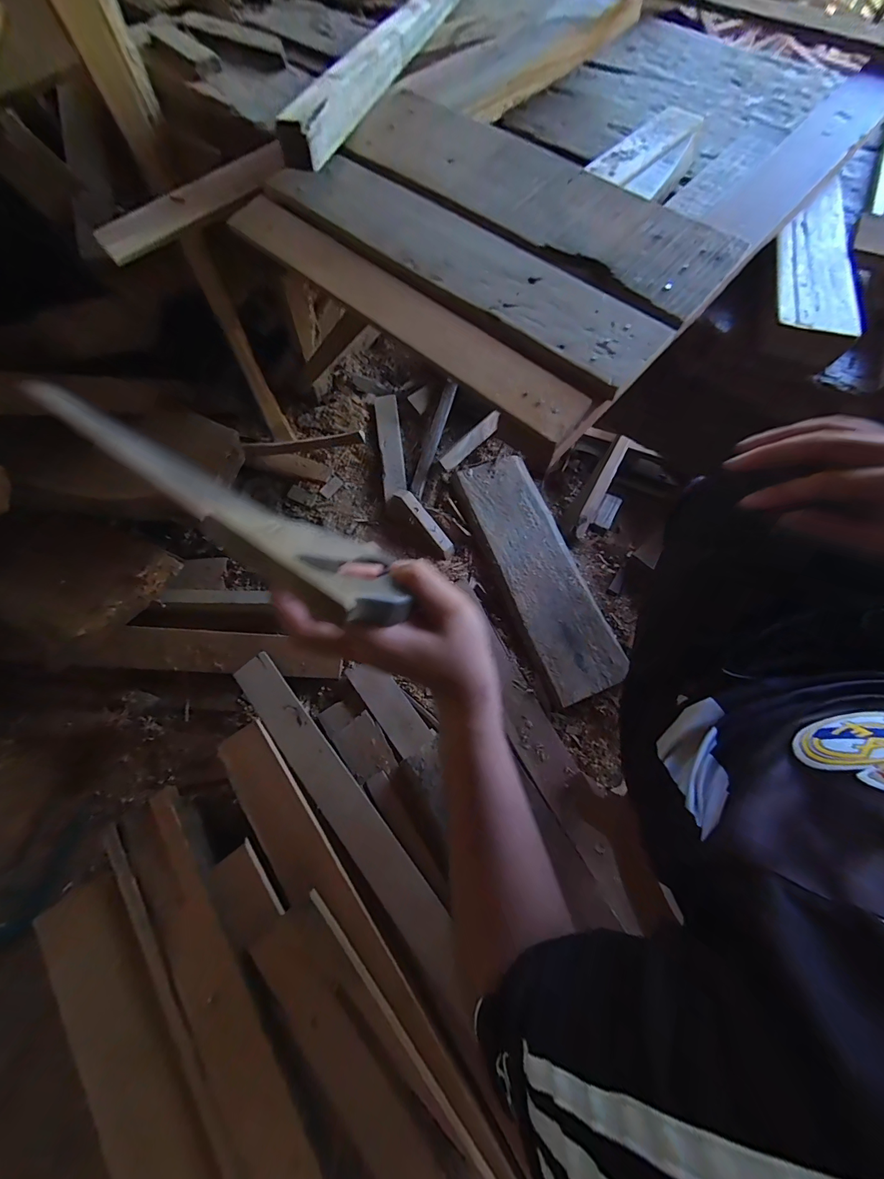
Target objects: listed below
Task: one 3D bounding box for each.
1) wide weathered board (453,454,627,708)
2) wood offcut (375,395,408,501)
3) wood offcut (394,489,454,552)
[{"bbox_3d":[0.256,-0.060,1.068,0.218,0.040,0.694,-20,72,-7],"label":"wide weathered board"},{"bbox_3d":[-0.152,-0.428,1.180,0.067,0.038,0.340,-7,71,-3],"label":"wood offcut"},{"bbox_3d":[-0.046,-0.198,1.114,0.036,0.022,0.225,-40,88,-13],"label":"wood offcut"}]

